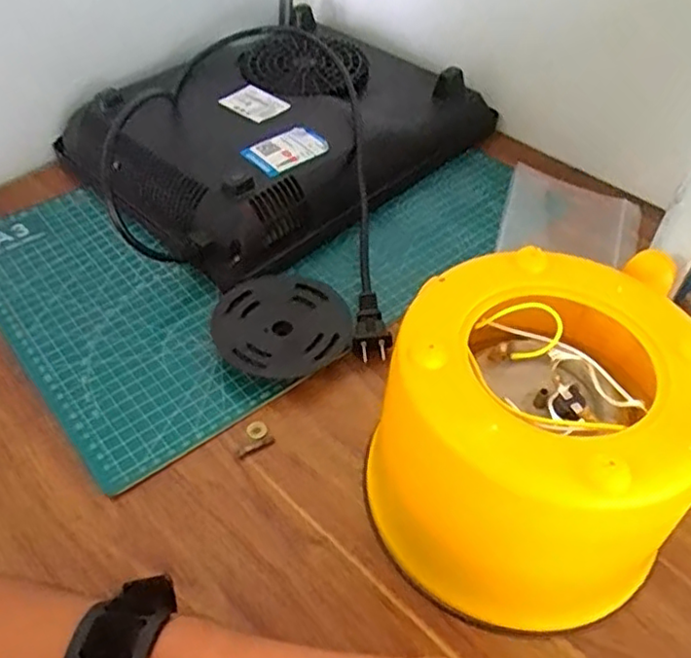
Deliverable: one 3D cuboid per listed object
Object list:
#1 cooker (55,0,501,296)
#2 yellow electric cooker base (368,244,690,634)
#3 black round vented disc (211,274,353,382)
[{"bbox_3d":[-0.065,-0.192,0.604,0.263,0.064,0.328,37,56,28],"label":"cooker"},{"bbox_3d":[0.096,0.046,0.351,0.158,0.124,0.180,5,47,3],"label":"yellow electric cooker base"},{"bbox_3d":[-0.047,-0.004,0.467,0.092,0.018,0.094,-1,55,1],"label":"black round vented disc"}]

